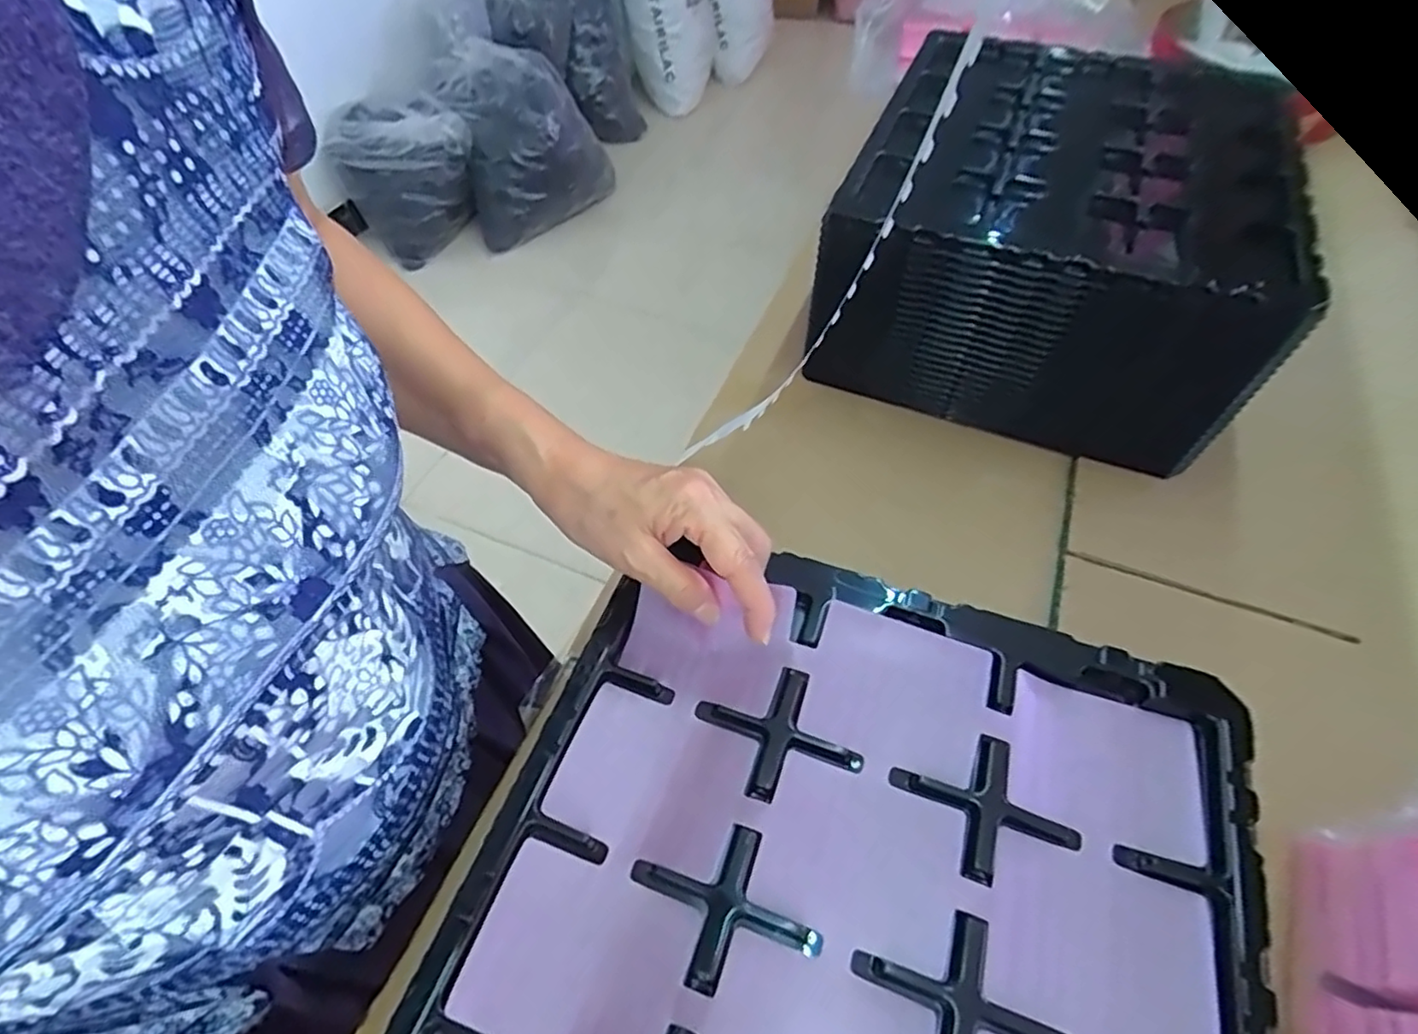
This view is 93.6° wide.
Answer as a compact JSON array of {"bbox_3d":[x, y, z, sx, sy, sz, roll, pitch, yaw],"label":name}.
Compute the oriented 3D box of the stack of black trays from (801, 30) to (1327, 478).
[{"bbox_3d":[0.304,-0.256,0.615,0.333,0.197,0.346,21,58,15],"label":"stack of black trays"}]

